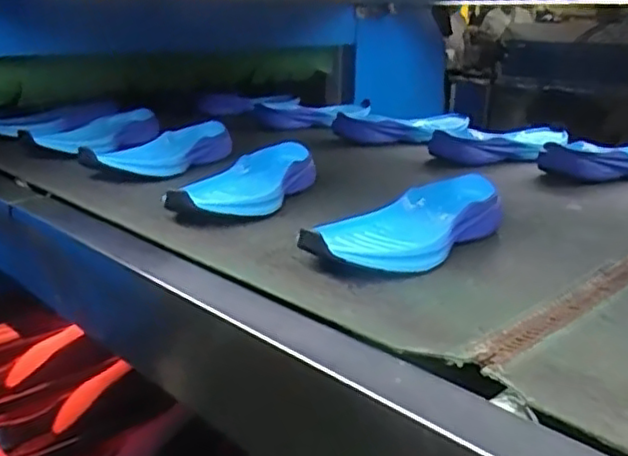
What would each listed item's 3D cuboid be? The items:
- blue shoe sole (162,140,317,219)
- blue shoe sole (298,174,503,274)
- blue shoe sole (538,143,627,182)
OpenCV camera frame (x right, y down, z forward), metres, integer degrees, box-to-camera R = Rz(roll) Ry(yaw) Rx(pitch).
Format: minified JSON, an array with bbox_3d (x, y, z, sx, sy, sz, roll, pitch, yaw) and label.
[{"bbox_3d":[-0.069,-0.053,0.727,0.082,0.053,0.220,-1,13,22],"label":"blue shoe sole"},{"bbox_3d":[0.082,0.001,0.586,0.086,0.051,0.223,4,15,40],"label":"blue shoe sole"},{"bbox_3d":[0.415,-0.090,0.867,0.232,0.054,0.070,-10,12,-16],"label":"blue shoe sole"}]

